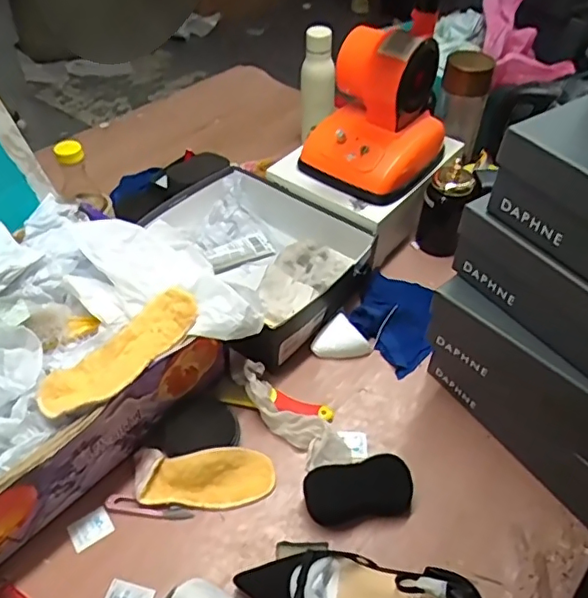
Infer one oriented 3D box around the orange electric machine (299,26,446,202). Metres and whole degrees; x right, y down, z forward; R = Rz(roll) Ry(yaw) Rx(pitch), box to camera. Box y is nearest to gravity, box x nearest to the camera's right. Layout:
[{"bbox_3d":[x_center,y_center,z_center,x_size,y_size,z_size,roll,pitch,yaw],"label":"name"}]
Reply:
[{"bbox_3d":[0.132,-0.292,0.925,0.175,0.226,0.195,29,52,23],"label":"orange electric machine"}]

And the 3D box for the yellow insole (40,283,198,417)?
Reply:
[{"bbox_3d":[-0.191,0.062,0.651,0.069,0.035,0.199,36,55,28],"label":"yellow insole"}]

